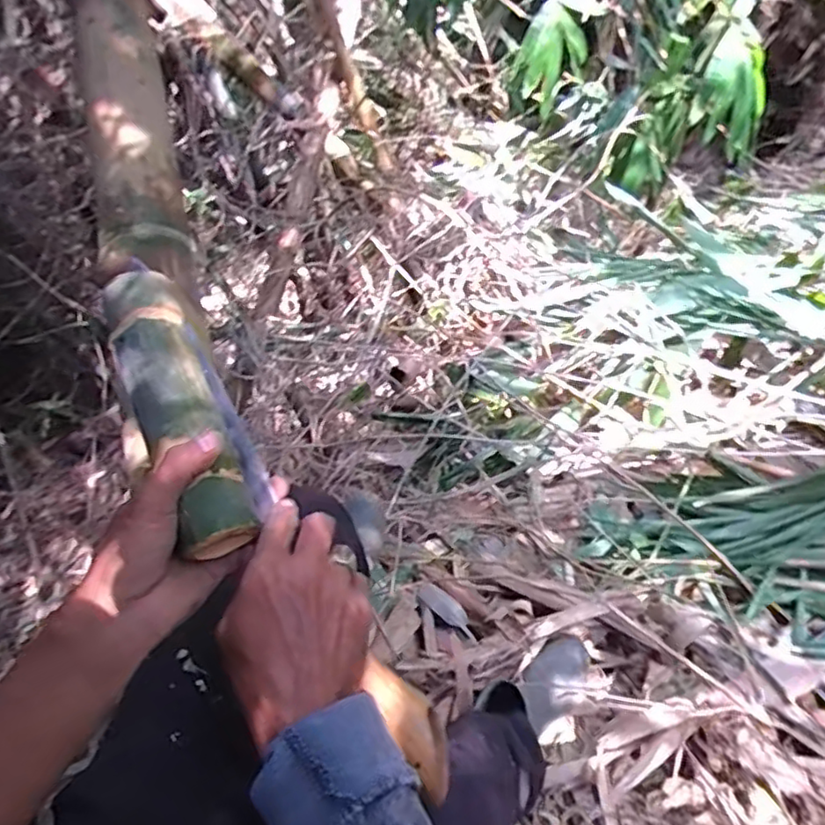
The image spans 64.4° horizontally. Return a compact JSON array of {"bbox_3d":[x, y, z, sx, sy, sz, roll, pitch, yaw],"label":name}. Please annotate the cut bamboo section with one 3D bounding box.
[{"bbox_3d":[-0.155,-0.004,0.434,0.050,0.043,0.195,-24,73,-9],"label":"cut bamboo section"}]

